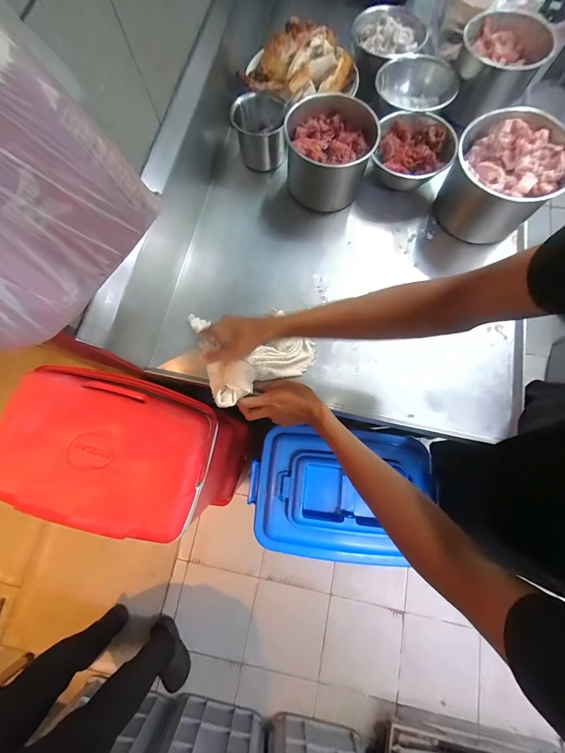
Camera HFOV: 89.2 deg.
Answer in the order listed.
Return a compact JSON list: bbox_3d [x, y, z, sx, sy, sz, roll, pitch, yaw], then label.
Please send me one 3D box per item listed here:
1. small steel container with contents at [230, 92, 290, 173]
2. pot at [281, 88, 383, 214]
[{"bbox_3d":[-0.047,-0.529,0.615,0.105,0.096,0.110,-20,77,-4],"label":"small steel container with contents"},{"bbox_3d":[0.091,-0.440,0.579,0.170,0.111,0.171,-3,76,0],"label":"pot"}]

